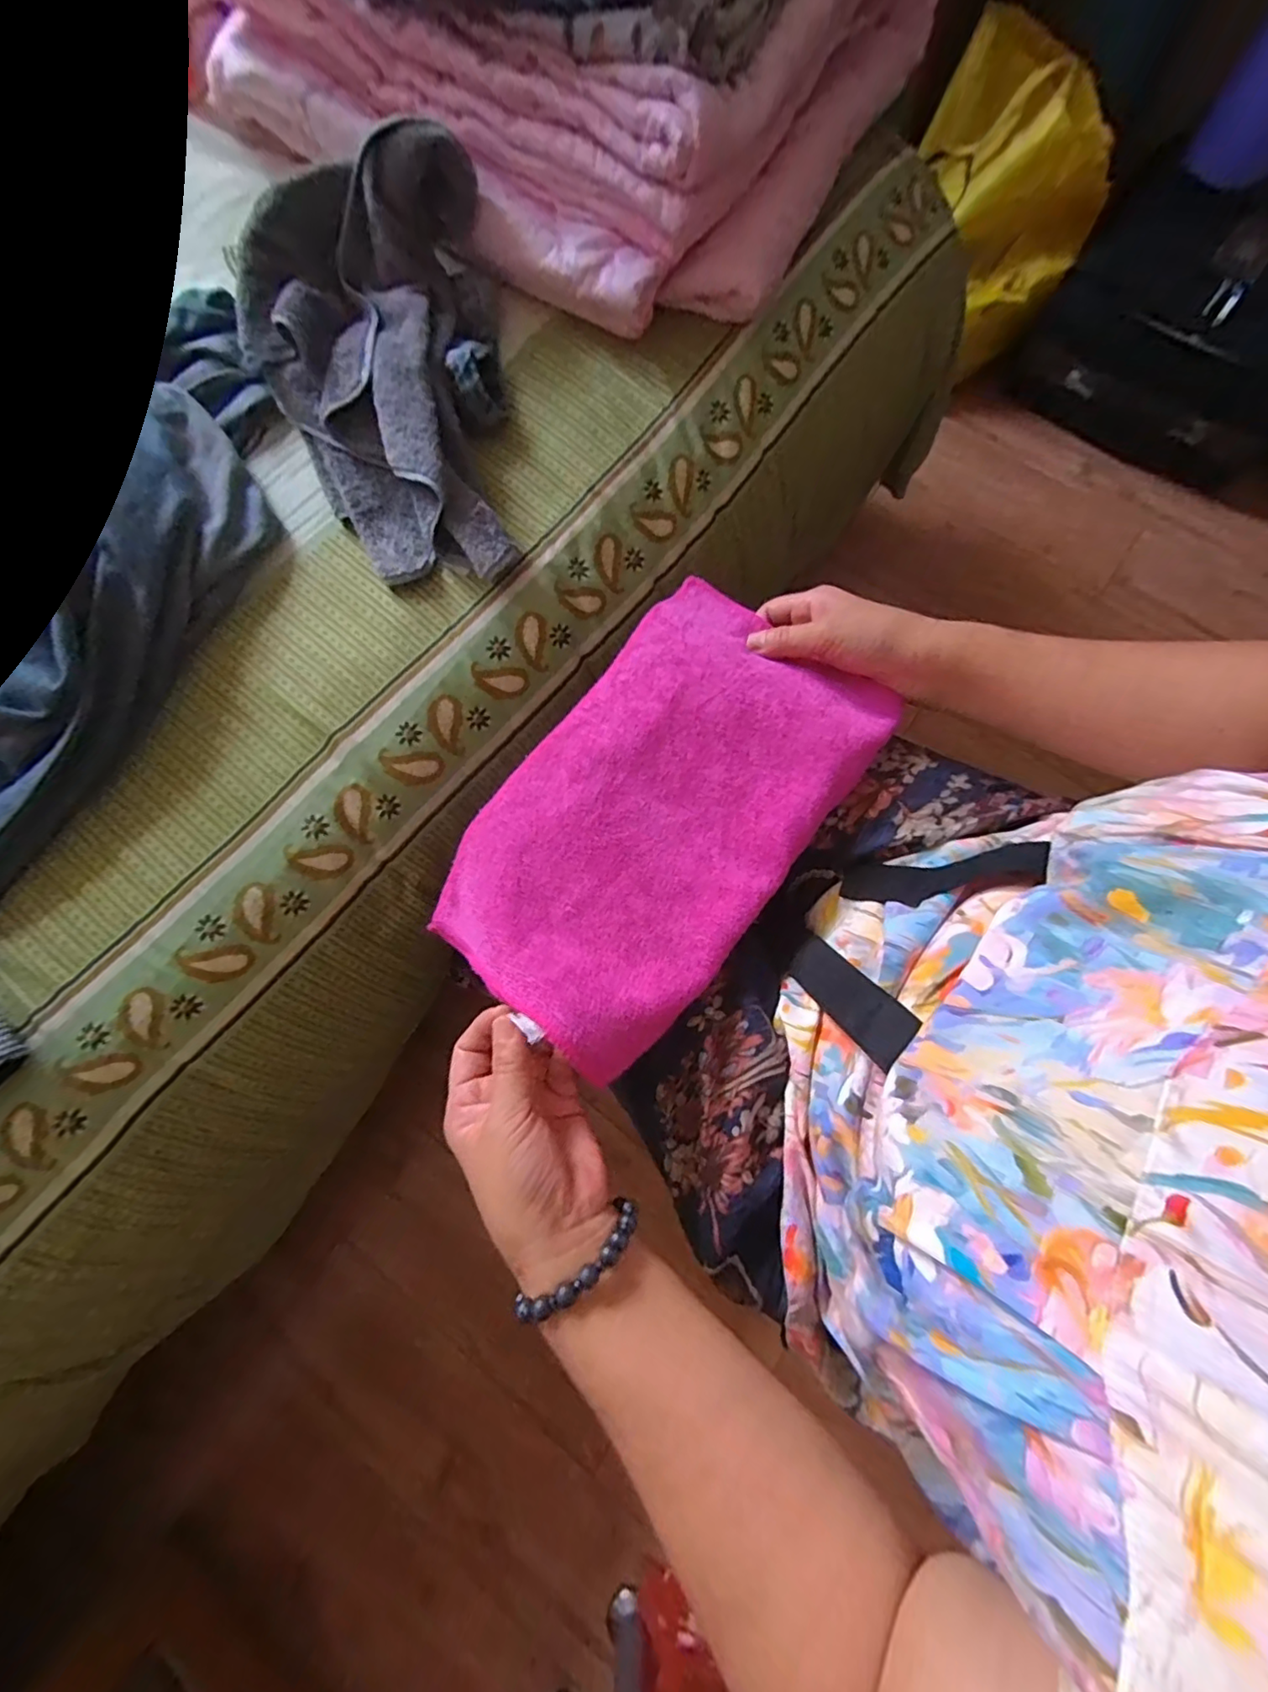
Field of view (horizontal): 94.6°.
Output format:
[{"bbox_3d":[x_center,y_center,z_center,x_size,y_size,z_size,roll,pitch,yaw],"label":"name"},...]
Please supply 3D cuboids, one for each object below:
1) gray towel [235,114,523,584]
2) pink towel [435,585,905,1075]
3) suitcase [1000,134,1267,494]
[{"bbox_3d":[-0.203,-0.366,0.453,0.188,0.096,0.318,-7,77,-1],"label":"gray towel"},{"bbox_3d":[0.020,-0.033,0.375,0.179,0.057,0.311,36,80,9],"label":"pink towel"},{"bbox_3d":[0.913,-0.829,0.949,0.471,0.269,0.237,28,79,7],"label":"suitcase"}]

